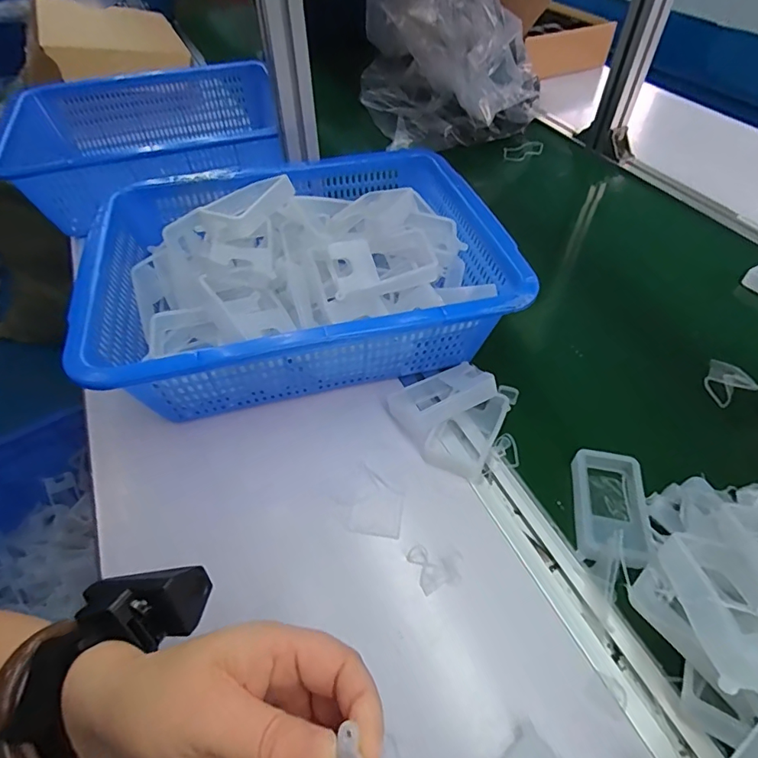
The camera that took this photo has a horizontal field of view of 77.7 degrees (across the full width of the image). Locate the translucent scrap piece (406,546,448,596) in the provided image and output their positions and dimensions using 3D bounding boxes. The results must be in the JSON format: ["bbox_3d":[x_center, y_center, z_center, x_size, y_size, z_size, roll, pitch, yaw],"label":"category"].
[{"bbox_3d":[0.036,0.146,0.365,0.020,0.004,0.035,-24,53,-18],"label":"translucent scrap piece"}]

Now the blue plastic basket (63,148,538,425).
[{"bbox_3d":[-0.084,-0.107,0.491,0.371,0.137,0.300,-12,50,-9],"label":"blue plastic basket"}]

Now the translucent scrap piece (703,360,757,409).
[{"bbox_3d":[0.361,0.003,0.492,0.050,0.013,0.047,-19,52,-15],"label":"translucent scrap piece"}]

